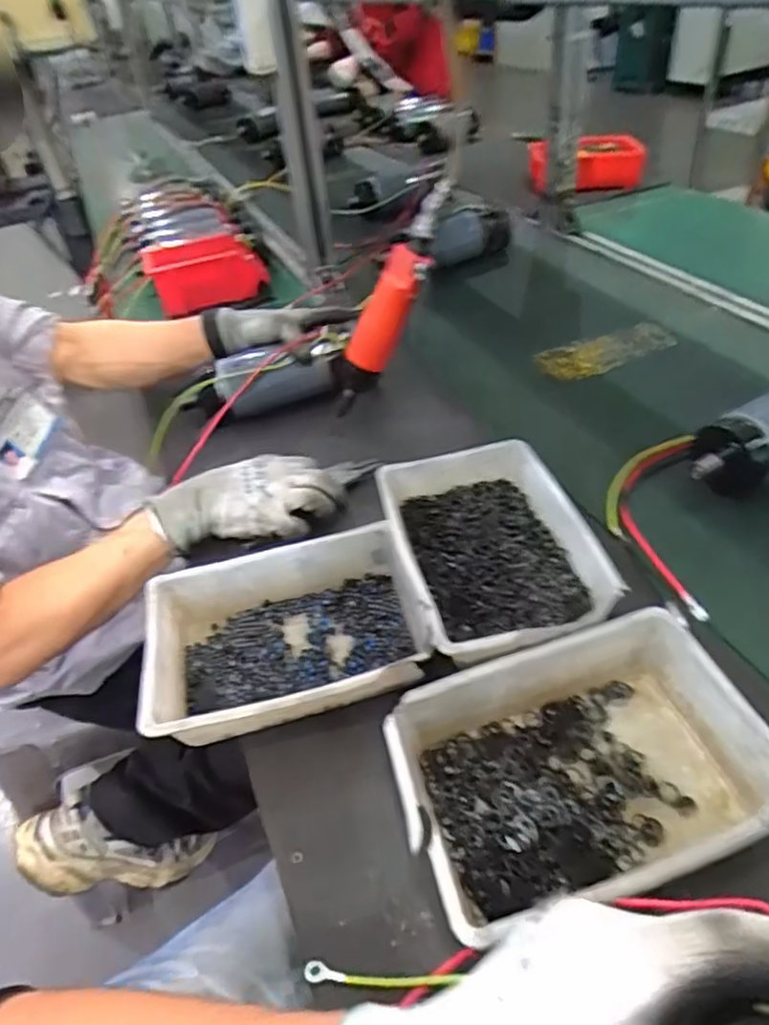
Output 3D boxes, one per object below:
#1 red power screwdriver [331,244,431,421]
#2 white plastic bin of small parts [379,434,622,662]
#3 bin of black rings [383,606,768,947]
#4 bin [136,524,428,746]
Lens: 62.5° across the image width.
[{"bbox_3d":[-0.010,-0.174,0.642,0.047,0.191,0.043,20,39,-13],"label":"red power screwdriver"},{"bbox_3d":[0.088,0.031,0.520,0.149,0.054,0.211,-12,40,-6],"label":"white plastic bin of small parts"},{"bbox_3d":[0.114,0.152,0.379,0.210,0.050,0.142,-14,40,-7],"label":"bin of black rings"},{"bbox_3d":[-0.074,0.093,0.478,0.199,0.047,0.147,-13,40,-6],"label":"bin"}]

